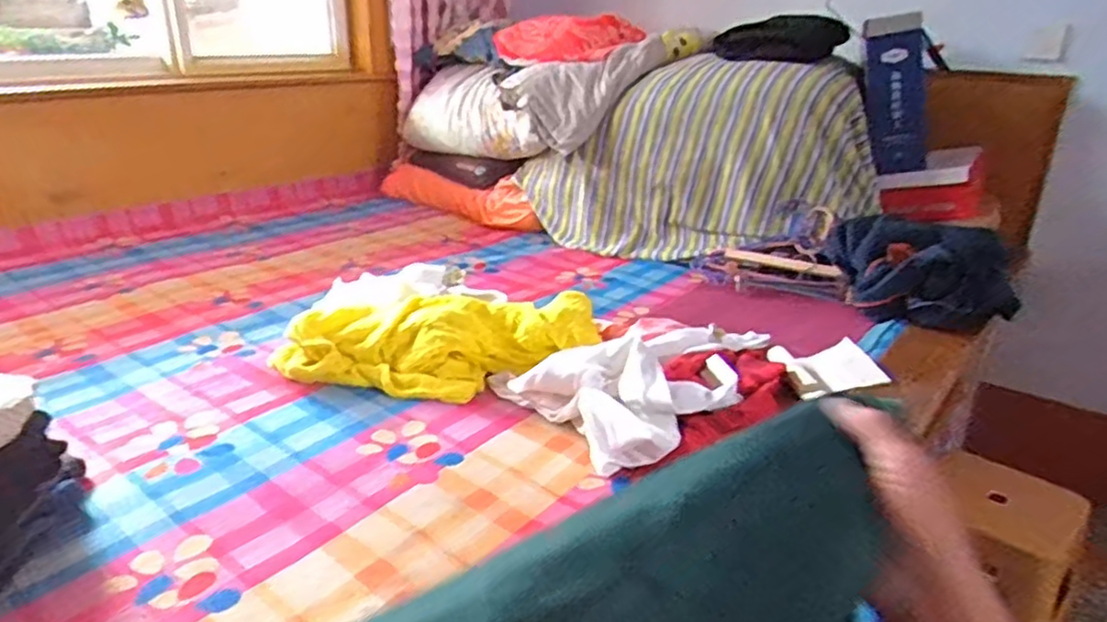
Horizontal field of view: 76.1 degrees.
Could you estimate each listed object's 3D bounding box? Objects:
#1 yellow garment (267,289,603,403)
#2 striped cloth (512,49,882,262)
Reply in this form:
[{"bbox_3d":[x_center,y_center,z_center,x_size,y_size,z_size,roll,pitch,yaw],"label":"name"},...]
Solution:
[{"bbox_3d":[-0.185,0.062,1.153,0.517,0.110,0.201,-2,24,-9],"label":"yellow garment"},{"bbox_3d":[0.355,-0.381,1.829,0.477,0.462,0.801,-18,31,-38],"label":"striped cloth"}]

